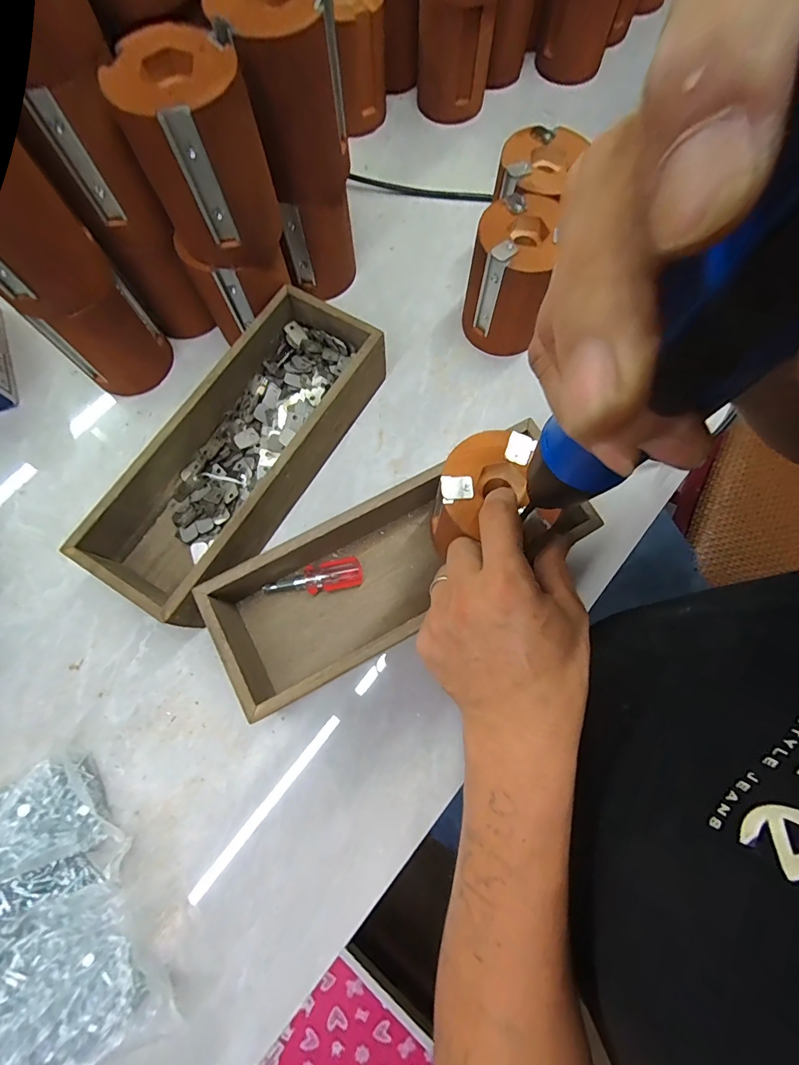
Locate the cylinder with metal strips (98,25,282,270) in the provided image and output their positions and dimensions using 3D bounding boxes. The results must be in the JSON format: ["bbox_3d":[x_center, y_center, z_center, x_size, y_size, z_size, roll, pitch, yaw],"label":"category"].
[{"bbox_3d":[-0.128,-0.250,0.301,0.078,0.116,0.072,-11,76,-4],"label":"cylinder with metal strips"}]

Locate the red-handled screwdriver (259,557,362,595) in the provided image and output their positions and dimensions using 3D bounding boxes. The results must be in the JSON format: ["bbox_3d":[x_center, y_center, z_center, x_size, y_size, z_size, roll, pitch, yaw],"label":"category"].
[{"bbox_3d":[-0.068,0.039,0.353,0.077,0.021,0.024,-11,74,-3],"label":"red-handled screwdriver"}]

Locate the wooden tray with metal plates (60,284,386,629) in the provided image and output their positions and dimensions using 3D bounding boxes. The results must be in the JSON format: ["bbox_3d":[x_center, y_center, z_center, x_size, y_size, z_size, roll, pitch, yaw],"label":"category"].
[{"bbox_3d":[-0.126,-0.067,0.368,0.113,0.066,0.278,30,76,8],"label":"wooden tray with metal plates"}]

